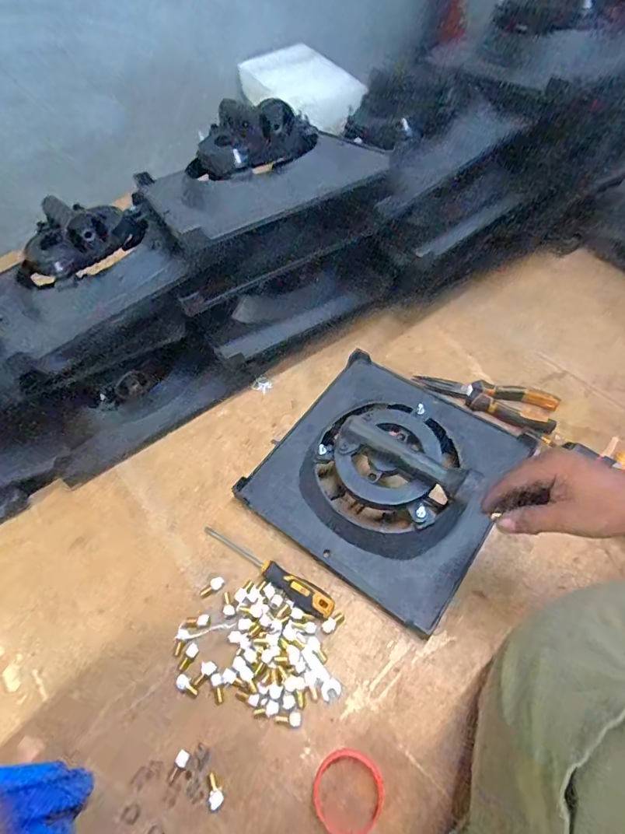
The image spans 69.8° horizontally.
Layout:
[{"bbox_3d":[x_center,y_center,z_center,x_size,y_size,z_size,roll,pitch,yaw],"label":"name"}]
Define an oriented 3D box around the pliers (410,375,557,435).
[{"bbox_3d":[0.259,-0.030,0.681,0.203,0.024,0.072,21,62,15],"label":"pliers"}]

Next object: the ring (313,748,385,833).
[{"bbox_3d":[0.036,0.375,0.448,0.068,0.007,0.070,-2,58,2],"label":"ring"}]

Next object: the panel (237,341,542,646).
[{"bbox_3d":[0.095,0.051,0.591,0.305,0.098,0.303,30,65,20],"label":"panel"}]

